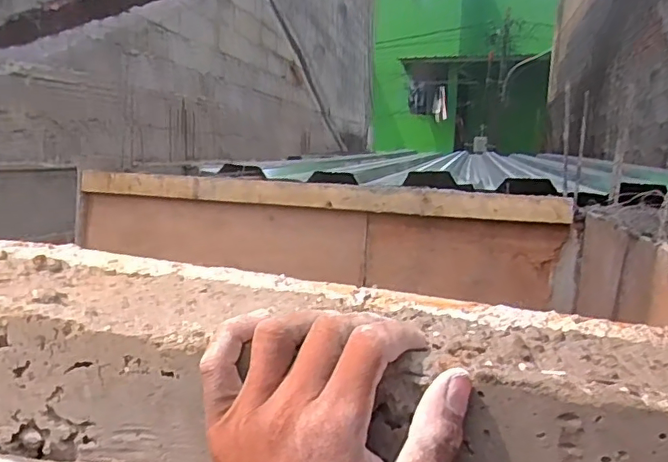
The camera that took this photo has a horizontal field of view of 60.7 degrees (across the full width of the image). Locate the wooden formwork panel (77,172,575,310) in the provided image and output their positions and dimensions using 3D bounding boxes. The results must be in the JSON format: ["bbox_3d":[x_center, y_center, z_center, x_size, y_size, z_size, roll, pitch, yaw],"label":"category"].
[{"bbox_3d":[-0.081,0.010,1.339,1.167,0.264,0.064,3,9,14],"label":"wooden formwork panel"}]

